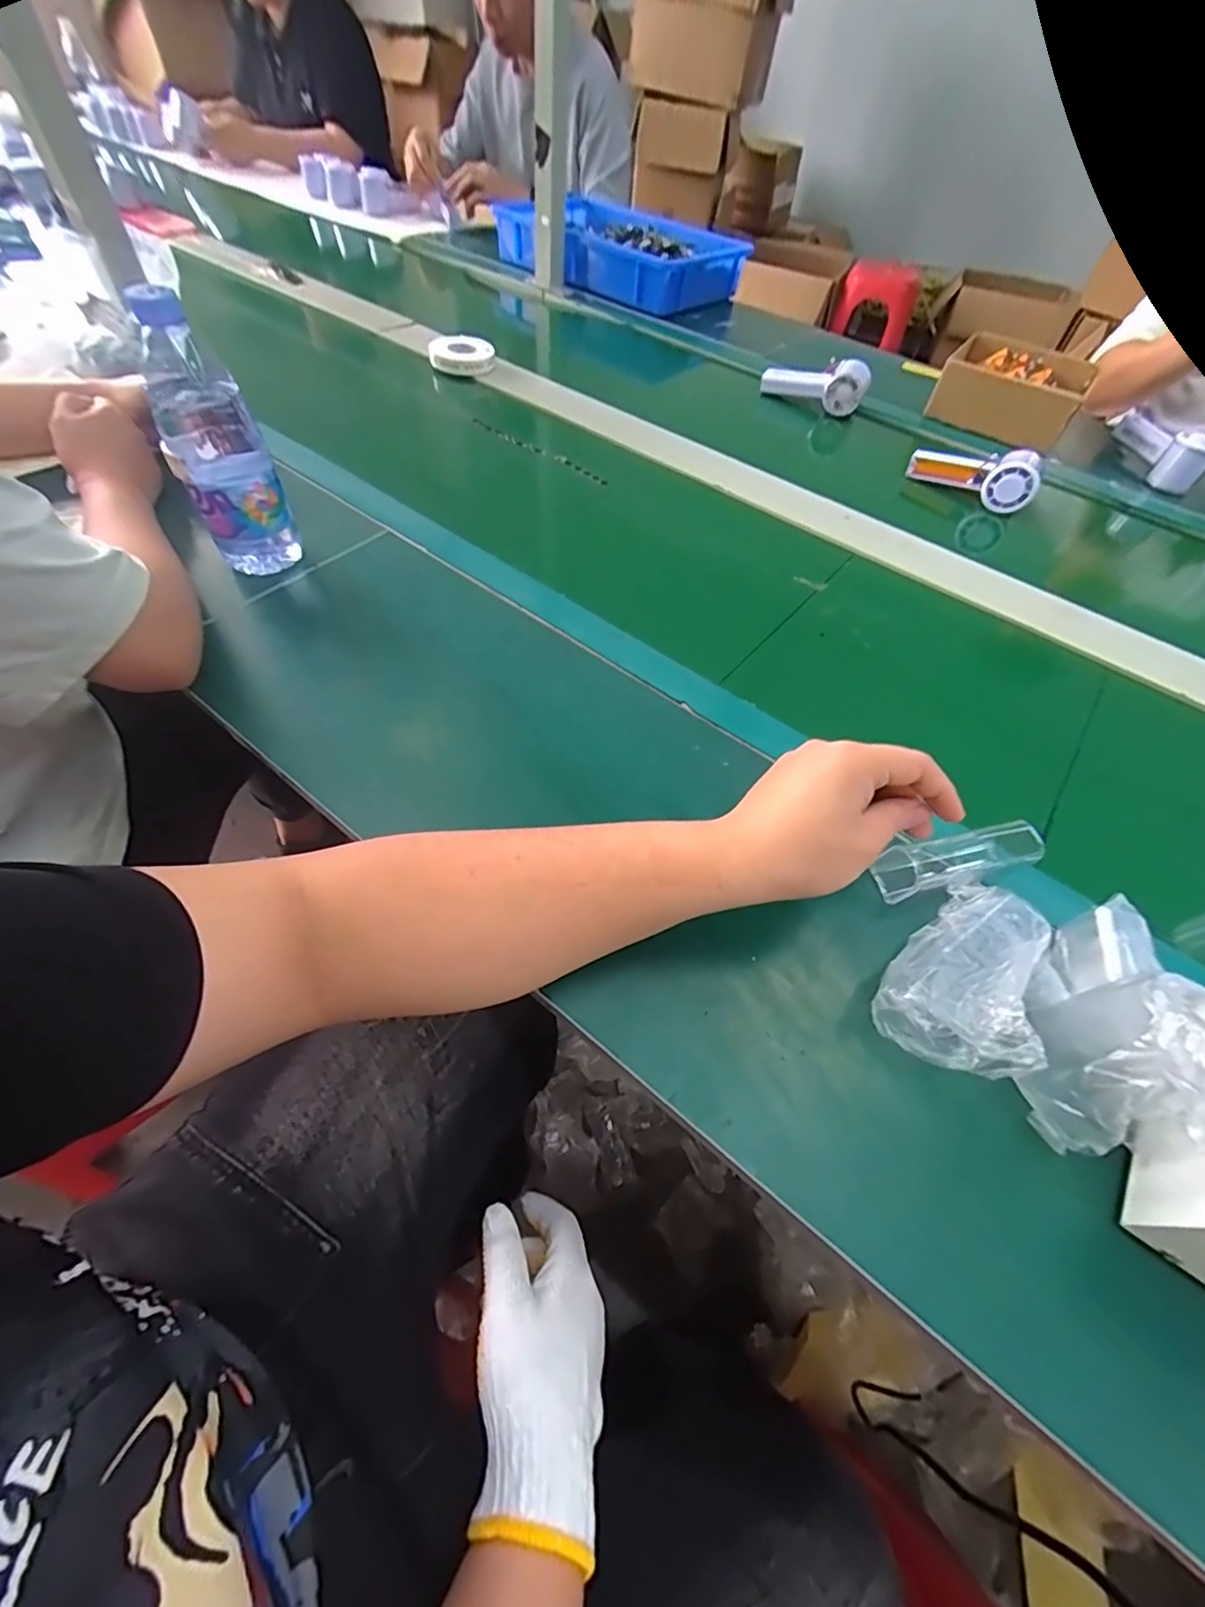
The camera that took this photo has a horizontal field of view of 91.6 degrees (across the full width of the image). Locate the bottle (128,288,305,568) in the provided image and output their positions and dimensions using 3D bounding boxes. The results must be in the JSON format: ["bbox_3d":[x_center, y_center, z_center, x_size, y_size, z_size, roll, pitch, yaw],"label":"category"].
[{"bbox_3d":[-0.314,-0.290,0.478,0.072,0.192,0.080,-18,59,-17],"label":"bottle"}]

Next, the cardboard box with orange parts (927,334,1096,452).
[{"bbox_3d":[0.602,-0.611,0.867,0.197,0.067,0.194,33,58,16],"label":"cardboard box with orange parts"}]

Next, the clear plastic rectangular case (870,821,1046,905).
[{"bbox_3d":[0.242,0.037,0.395,0.113,0.031,0.028,-10,56,-12],"label":"clear plastic rectangular case"}]

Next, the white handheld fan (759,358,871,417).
[{"bbox_3d":[0.314,-0.625,0.868,0.150,0.058,0.034,16,55,6],"label":"white handheld fan"}]

